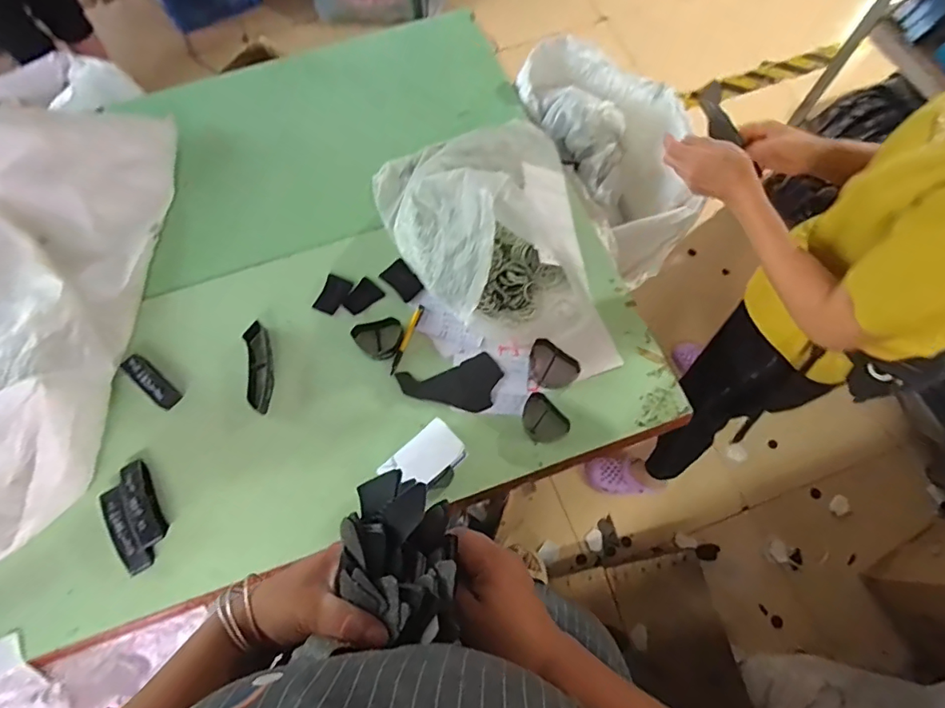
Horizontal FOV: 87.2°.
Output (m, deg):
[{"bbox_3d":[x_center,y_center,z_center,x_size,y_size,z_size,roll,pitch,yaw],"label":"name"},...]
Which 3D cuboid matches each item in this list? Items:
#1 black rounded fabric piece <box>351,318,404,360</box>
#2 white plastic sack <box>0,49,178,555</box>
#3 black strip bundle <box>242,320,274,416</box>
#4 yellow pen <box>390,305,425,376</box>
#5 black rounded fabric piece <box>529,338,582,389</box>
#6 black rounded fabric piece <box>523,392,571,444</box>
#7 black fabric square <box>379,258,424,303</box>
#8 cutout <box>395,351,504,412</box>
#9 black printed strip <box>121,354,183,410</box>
[{"bbox_3d":[-0.159,-0.024,0.855,0.083,0.015,0.067,-18,70,-5],"label":"black rounded fabric piece"},{"bbox_3d":[-0.854,-0.095,0.847,0.553,0.175,1.011,0,69,2],"label":"white plastic sack"},{"bbox_3d":[-0.360,0.020,0.841,0.042,0.011,0.157,-11,69,-2],"label":"black strip bundle"},{"bbox_3d":[-0.113,-0.026,0.861,0.014,0.006,0.135,19,71,9],"label":"yellow pen"},{"bbox_3d":[0.129,0.022,0.824,0.084,0.025,0.063,39,75,15],"label":"black rounded fabric piece"},{"bbox_3d":[0.112,0.108,0.799,0.060,0.026,0.078,-43,74,-13],"label":"black rounded fabric piece"},{"bbox_3d":[-0.127,-0.134,0.908,0.049,0.007,0.081,-42,74,-13],"label":"black fabric square"},{"bbox_3d":[-0.033,0.058,0.835,0.167,0.010,0.094,-15,70,-4],"label":"cutout"},{"bbox_3d":[-0.536,0.044,0.830,0.106,0.026,0.035,41,76,15],"label":"black printed strip"}]

